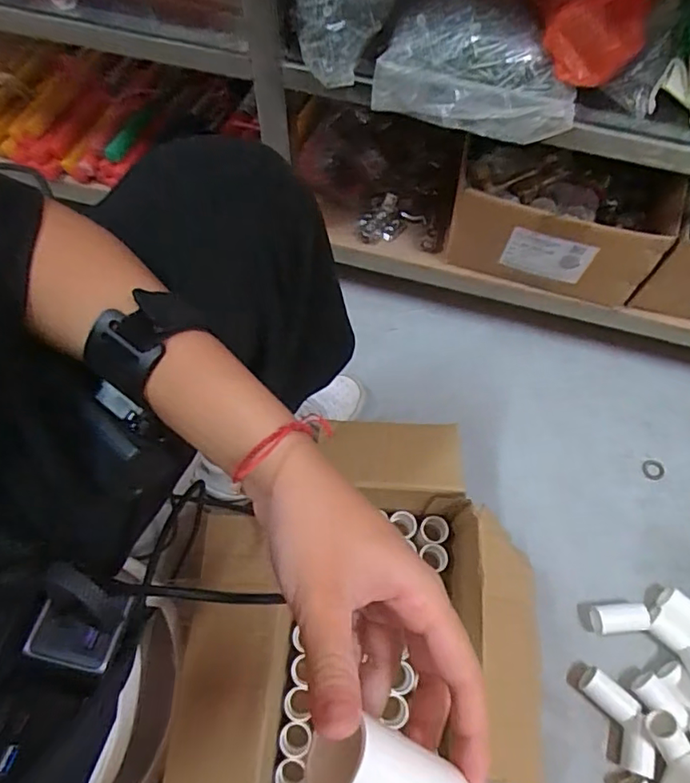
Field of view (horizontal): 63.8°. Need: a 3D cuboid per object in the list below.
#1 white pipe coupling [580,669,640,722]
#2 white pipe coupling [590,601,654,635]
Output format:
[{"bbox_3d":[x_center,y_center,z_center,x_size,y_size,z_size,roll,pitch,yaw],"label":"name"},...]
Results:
[{"bbox_3d":[0.277,0.321,0.585,0.057,0.025,0.030,42,71,15],"label":"white pipe coupling"},{"bbox_3d":[0.306,0.253,0.619,0.063,0.025,0.029,-5,66,-4],"label":"white pipe coupling"}]

